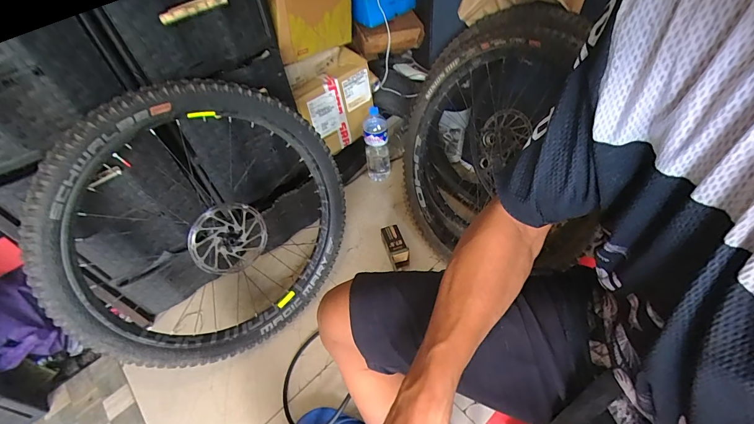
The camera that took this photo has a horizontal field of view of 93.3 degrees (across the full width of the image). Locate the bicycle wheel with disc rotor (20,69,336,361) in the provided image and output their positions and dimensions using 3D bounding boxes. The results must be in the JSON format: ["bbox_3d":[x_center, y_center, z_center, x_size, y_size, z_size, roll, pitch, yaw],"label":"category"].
[{"bbox_3d":[-0.394,0.037,0.886,0.687,0.661,0.103,-40,39,-25],"label":"bicycle wheel with disc rotor"}]

